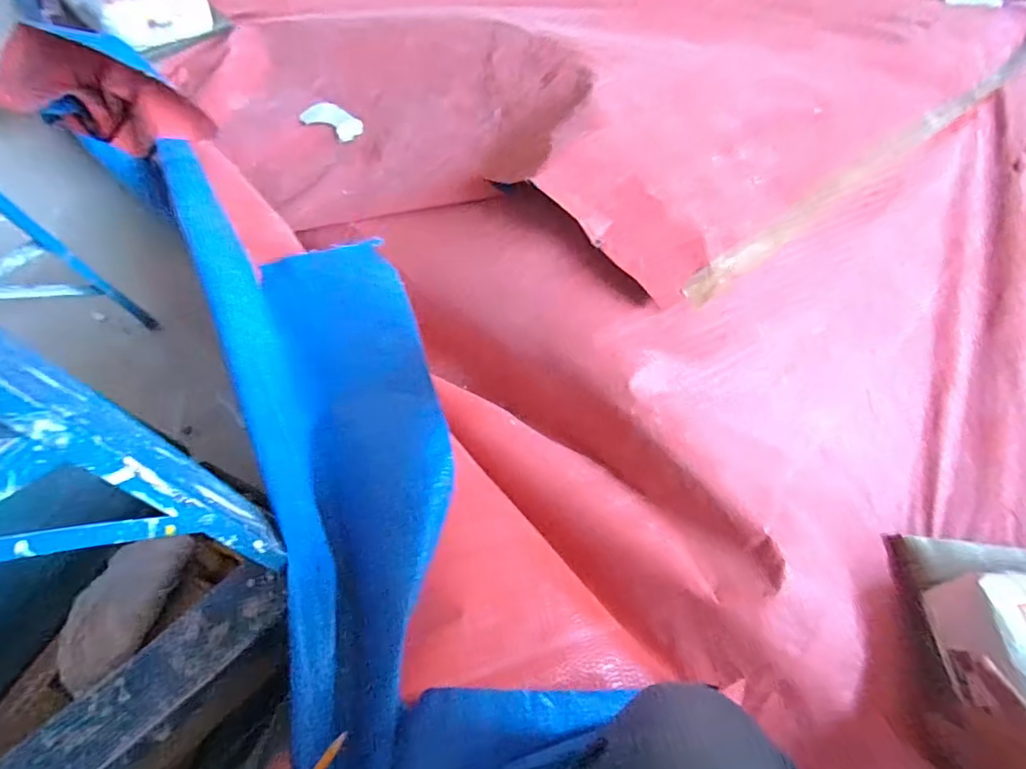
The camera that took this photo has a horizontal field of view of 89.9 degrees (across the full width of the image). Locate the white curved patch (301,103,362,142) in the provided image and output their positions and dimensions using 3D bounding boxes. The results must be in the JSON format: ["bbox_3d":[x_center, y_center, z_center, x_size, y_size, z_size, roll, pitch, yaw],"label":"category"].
[{"bbox_3d":[-0.432,-0.633,1.230,0.176,0.019,0.071,34,66,17],"label":"white curved patch"}]

